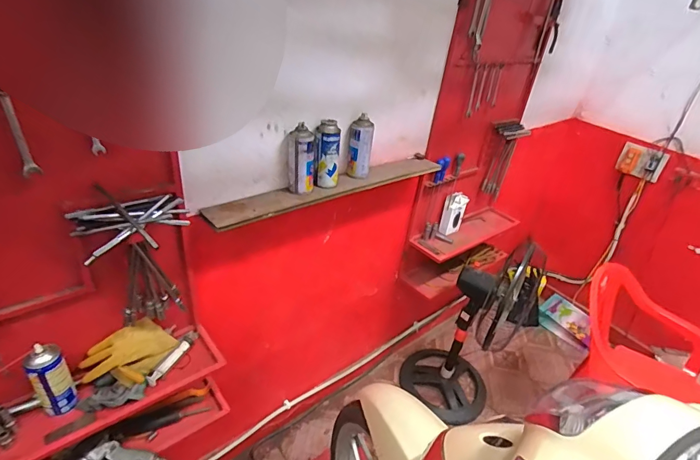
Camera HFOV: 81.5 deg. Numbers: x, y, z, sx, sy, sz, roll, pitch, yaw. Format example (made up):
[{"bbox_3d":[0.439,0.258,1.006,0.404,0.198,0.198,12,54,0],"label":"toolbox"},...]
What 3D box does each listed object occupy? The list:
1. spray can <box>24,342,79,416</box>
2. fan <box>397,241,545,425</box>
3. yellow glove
[{"bbox_3d":[-0.627,0.305,0.851,0.067,0.157,0.076,-22,42,-37],"label":"spray can"},{"bbox_3d":[0.472,0.378,1.682,0.380,0.782,0.373,17,34,16],"label":"fan"},{"bbox_3d":[-0.506,0.291,0.941,0.200,0.095,0.087,-16,39,-31],"label":"yellow glove"}]

